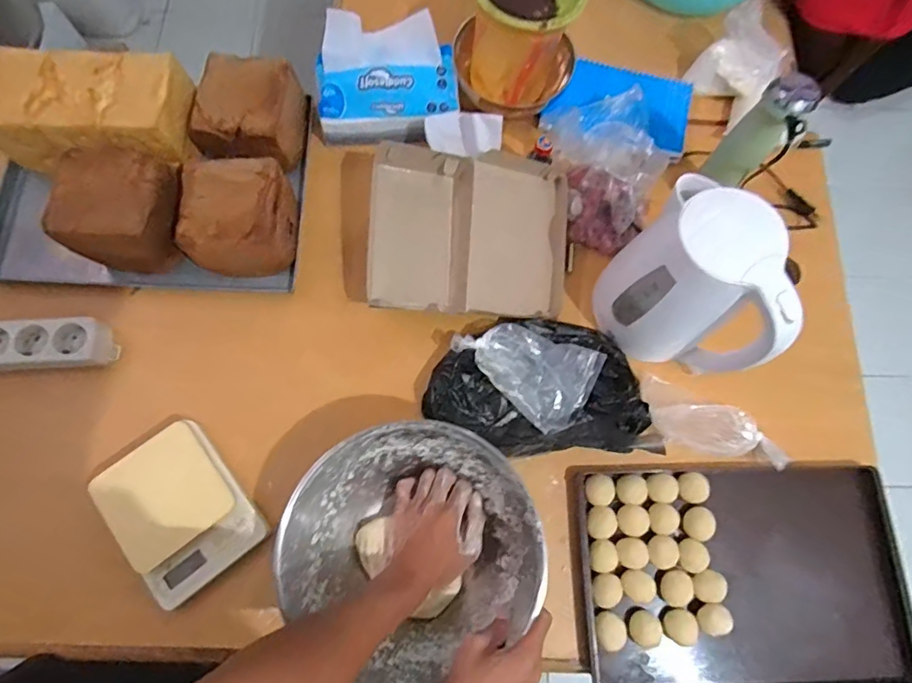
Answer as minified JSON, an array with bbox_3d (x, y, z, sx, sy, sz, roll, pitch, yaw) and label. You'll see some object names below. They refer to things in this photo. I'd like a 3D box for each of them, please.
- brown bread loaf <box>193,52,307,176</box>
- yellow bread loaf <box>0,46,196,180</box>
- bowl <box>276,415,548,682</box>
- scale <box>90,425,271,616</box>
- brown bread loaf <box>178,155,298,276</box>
[{"bbox_3d":[-0.273,-0.303,0.682,0.124,0.083,0.130,12,75,1],"label":"brown bread loaf"},{"bbox_3d":[-0.476,-0.299,0.675,0.247,0.078,0.134,0,75,-2],"label":"yellow bread loaf"},{"bbox_3d":[-0.042,0.215,0.562,0.239,0.097,0.246,1,75,-2],"label":"bowl"},{"bbox_3d":[-0.321,0.196,0.600,0.134,0.040,0.167,-38,79,-11],"label":"scale"},{"bbox_3d":[-0.272,-0.153,0.654,0.131,0.100,0.131,1,79,-5],"label":"brown bread loaf"}]

